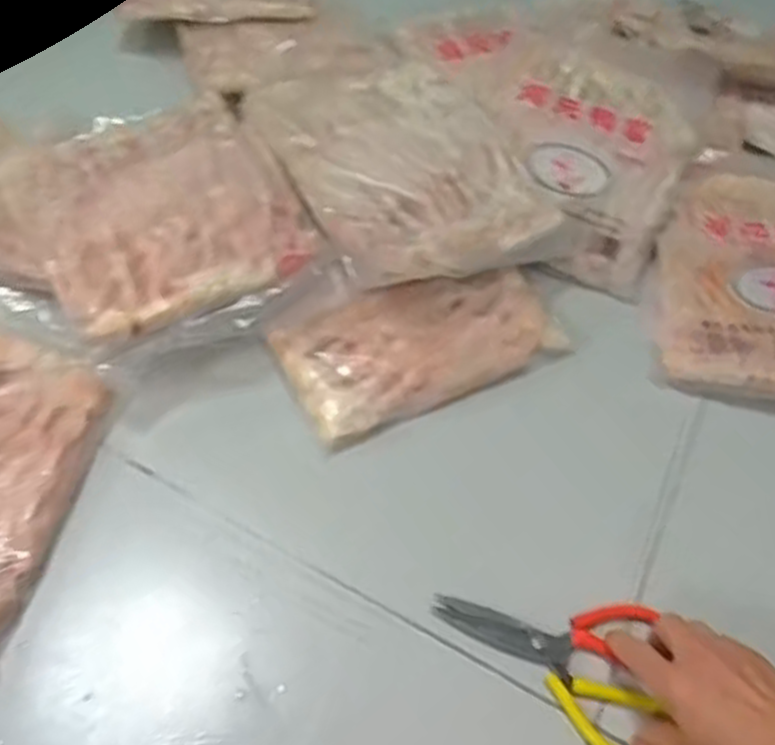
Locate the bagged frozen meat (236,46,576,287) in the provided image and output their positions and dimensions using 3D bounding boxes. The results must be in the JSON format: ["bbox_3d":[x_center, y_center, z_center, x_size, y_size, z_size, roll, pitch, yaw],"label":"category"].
[{"bbox_3d":[0.004,-0.221,0.795,0.231,0.059,0.346,-22,63,-22],"label":"bagged frozen meat"}]

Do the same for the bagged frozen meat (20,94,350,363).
[{"bbox_3d":[-0.199,-0.139,0.718,0.227,0.057,0.270,-22,63,-22],"label":"bagged frozen meat"}]

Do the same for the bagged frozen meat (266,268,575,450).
[{"bbox_3d":[0.035,-0.031,0.726,0.257,0.038,0.123,-22,63,-22],"label":"bagged frozen meat"}]

